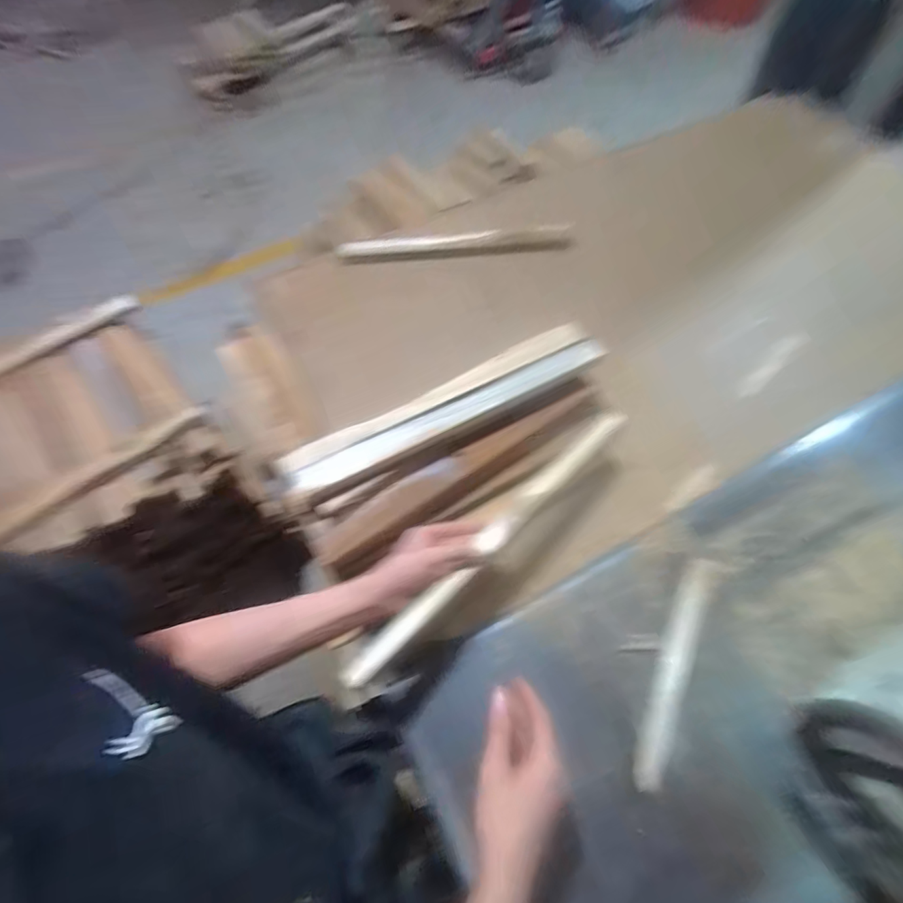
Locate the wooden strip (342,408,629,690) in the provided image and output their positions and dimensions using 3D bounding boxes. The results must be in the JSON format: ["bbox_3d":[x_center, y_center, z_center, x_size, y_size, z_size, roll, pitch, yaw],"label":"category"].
[{"bbox_3d":[0.065,0.089,0.562,0.030,0.028,0.469,38,63,25],"label":"wooden strip"}]

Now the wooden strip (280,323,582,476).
[{"bbox_3d":[-0.015,-0.084,0.671,0.470,0.014,0.037,-27,63,-12],"label":"wooden strip"}]

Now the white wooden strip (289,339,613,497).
[{"bbox_3d":[0.008,-0.054,0.660,0.483,0.011,0.040,-25,76,-12],"label":"white wooden strip"}]

